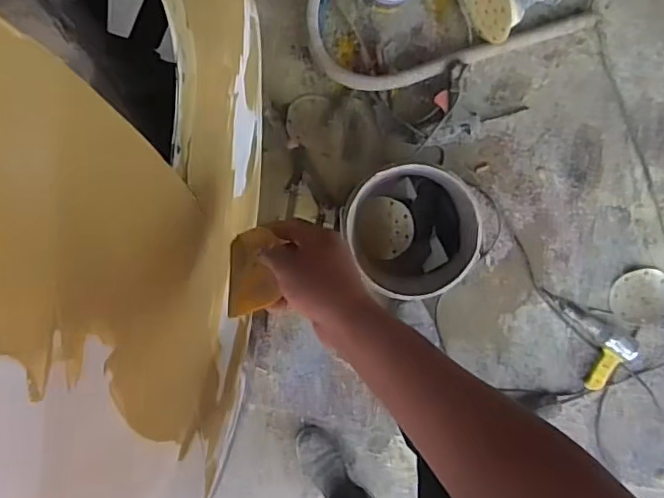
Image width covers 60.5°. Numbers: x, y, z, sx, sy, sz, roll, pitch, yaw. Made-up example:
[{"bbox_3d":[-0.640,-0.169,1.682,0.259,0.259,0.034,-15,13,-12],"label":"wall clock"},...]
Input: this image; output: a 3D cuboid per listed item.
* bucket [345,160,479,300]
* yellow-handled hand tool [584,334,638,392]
[{"bbox_3d":[0.163,-0.036,1.200,0.245,0.236,0.262,-13,94,3],"label":"bucket"},{"bbox_3d":[0.634,0.259,1.313,0.079,0.050,0.151,37,95,-1],"label":"yellow-handled hand tool"}]

